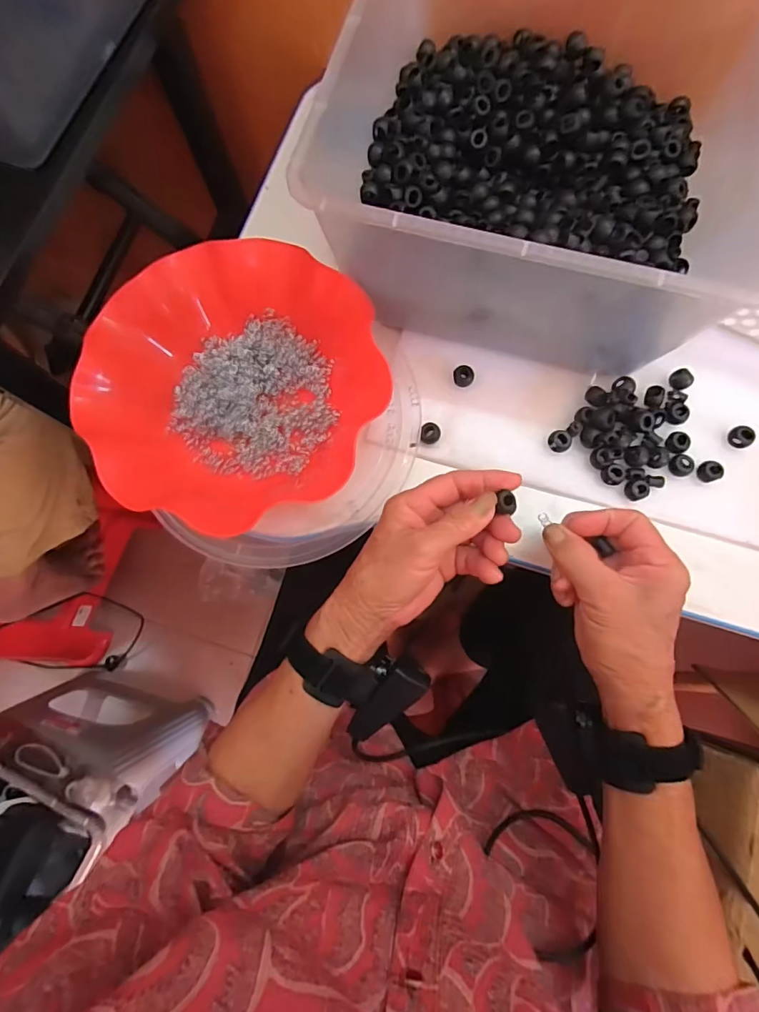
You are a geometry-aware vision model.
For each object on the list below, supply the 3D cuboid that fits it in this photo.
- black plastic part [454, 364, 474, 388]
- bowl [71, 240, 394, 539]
[{"bbox_3d":[0.071,-0.110,0.393,0.017,0.009,0.015,13,78,4],"label":"black plastic part"},{"bbox_3d":[-0.108,-0.097,0.367,0.221,0.064,0.203,0,77,1],"label":"bowl"}]

